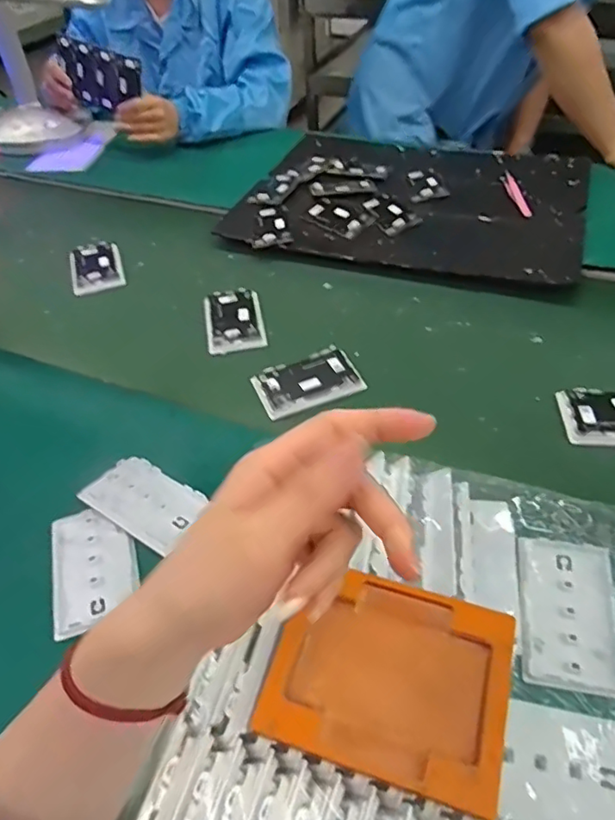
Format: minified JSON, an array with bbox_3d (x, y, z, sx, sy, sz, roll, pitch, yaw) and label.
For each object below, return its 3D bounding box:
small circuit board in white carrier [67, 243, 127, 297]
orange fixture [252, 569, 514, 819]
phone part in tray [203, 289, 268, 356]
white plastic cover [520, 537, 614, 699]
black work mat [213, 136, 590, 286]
[{"bbox_3d":[-0.295,-0.200,0.782,0.067,0.015,0.106,-16,48,-11],"label":"small circuit board in white carrier"},{"bbox_3d":[0.048,0.154,0.328,0.131,0.009,0.105,12,49,15],"label":"orange fixture"},{"bbox_3d":[-0.089,-0.109,0.676,0.066,0.014,0.105,-10,47,-5],"label":"phone part in tray"},{"bbox_3d":[0.189,0.147,0.407,0.064,0.015,0.106,7,48,11],"label":"white plastic cover"},{"bbox_3d":[0.148,-0.308,0.811,0.472,0.029,0.331,14,49,16],"label":"black work mat"}]

